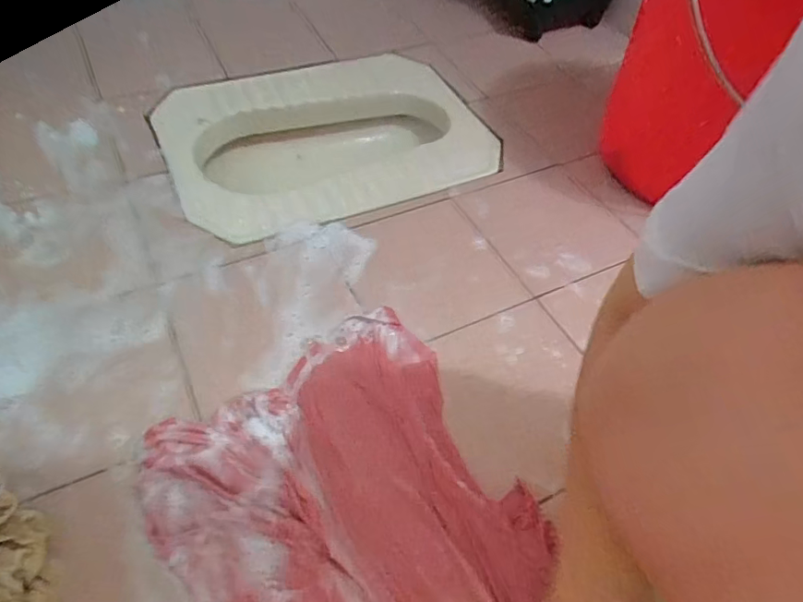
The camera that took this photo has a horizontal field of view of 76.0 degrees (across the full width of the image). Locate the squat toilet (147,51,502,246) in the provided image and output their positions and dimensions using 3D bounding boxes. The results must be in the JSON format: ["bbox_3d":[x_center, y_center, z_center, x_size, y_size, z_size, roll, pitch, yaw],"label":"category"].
[{"bbox_3d":[-0.111,-0.237,0.842,0.501,0.146,0.346,-22,59,-20],"label":"squat toilet"}]

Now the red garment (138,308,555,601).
[{"bbox_3d":[-0.024,0.236,0.403,0.331,0.034,0.508,-14,55,-16],"label":"red garment"}]

